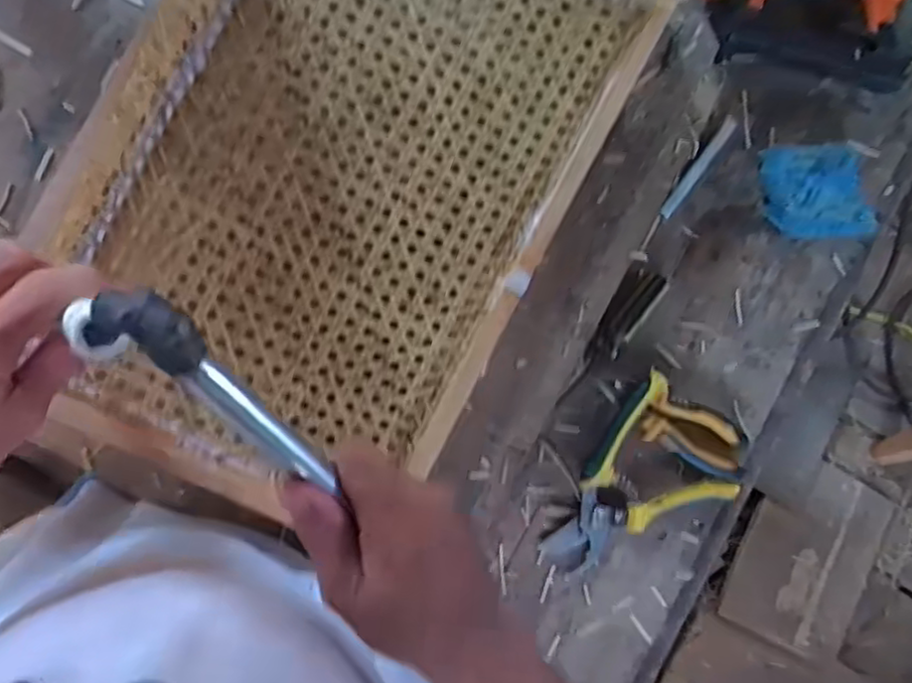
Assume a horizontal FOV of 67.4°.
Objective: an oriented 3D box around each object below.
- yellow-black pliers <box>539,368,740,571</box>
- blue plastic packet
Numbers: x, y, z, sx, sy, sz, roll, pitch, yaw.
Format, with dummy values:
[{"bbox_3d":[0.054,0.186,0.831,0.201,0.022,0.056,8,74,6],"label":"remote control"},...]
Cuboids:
[{"bbox_3d":[0.148,0.127,0.612,0.170,0.025,0.131,-32,95,-7],"label":"yellow-black pliers"},{"bbox_3d":[0.334,-0.138,0.630,0.101,0.042,0.085,-2,91,-9],"label":"blue plastic packet"}]

